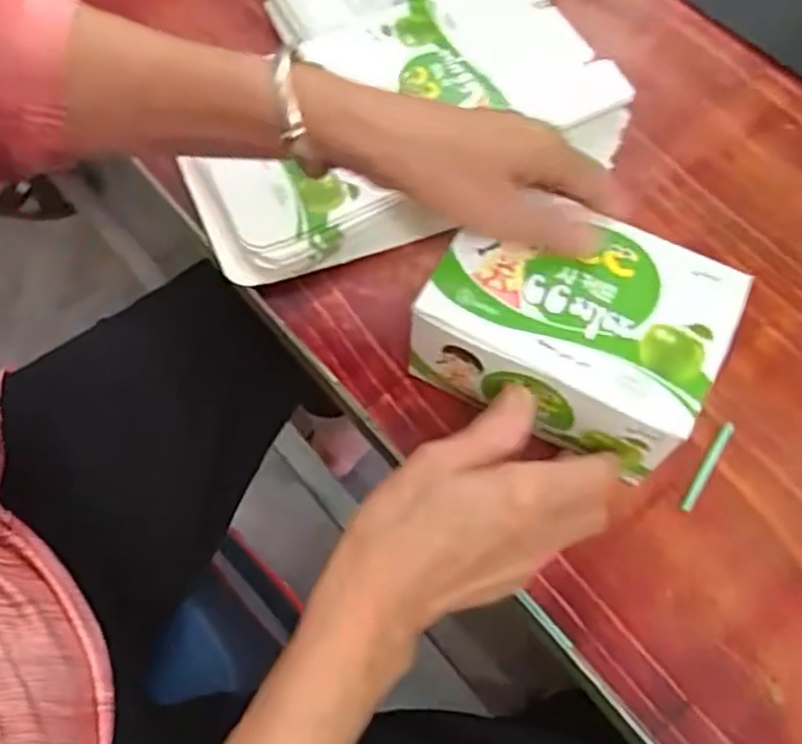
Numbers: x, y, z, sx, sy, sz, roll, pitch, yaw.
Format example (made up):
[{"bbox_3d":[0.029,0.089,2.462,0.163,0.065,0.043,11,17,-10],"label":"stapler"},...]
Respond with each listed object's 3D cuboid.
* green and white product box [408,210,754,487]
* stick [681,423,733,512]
[{"bbox_3d":[0.088,-0.023,0.388,0.141,0.065,0.097,23,66,10],"label":"green and white product box"},{"bbox_3d":[0.170,0.052,0.408,0.006,0.004,0.059,33,68,14],"label":"stick"}]

